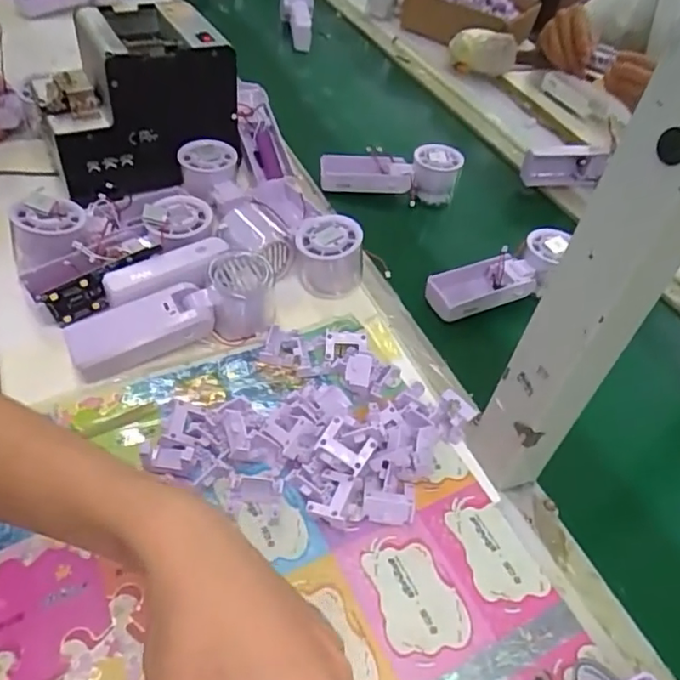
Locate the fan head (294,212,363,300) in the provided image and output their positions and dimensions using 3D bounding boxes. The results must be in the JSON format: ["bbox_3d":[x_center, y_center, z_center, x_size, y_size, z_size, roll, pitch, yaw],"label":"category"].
[{"bbox_3d":[-0.010,-0.079,0.530,0.056,0.053,0.055,-4,48,-11],"label":"fan head"}]

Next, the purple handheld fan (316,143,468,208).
[{"bbox_3d":[0.059,-0.203,0.697,0.162,0.059,0.051,8,46,-4],"label":"purple handheld fan"}]

